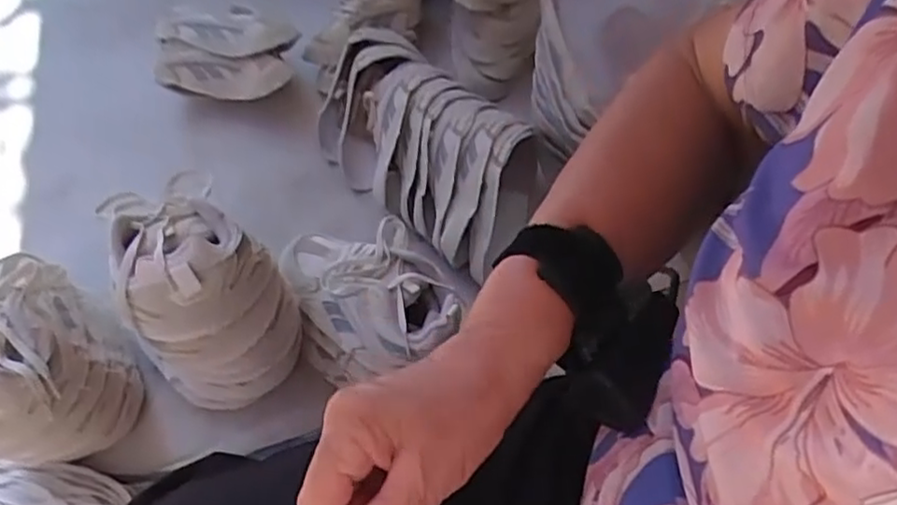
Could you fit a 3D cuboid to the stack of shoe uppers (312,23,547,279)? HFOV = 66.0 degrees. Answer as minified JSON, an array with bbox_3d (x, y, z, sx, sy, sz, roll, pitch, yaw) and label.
[{"bbox_3d":[-0.038,-0.173,1.012,0.218,0.145,0.438,-34,65,-24],"label":"stack of shoe uppers"}]

